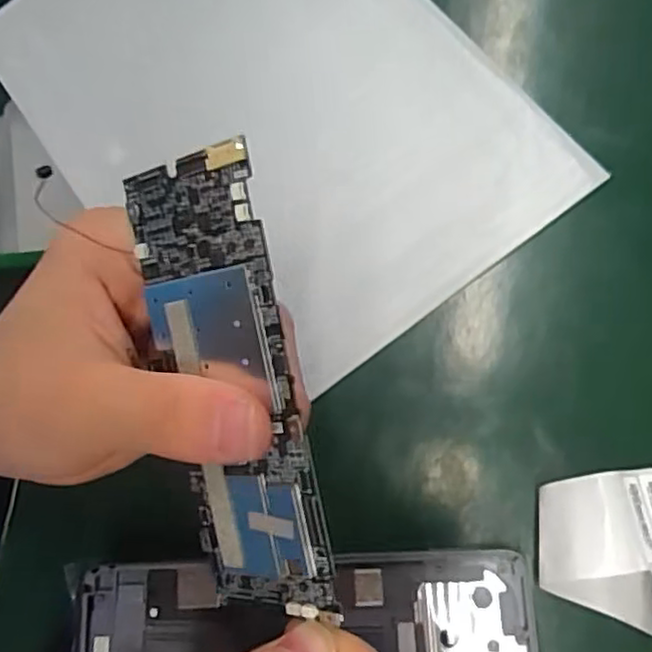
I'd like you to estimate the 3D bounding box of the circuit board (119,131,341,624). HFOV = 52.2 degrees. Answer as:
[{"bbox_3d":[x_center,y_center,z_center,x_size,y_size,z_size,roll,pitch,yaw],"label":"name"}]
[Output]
[{"bbox_3d":[-0.026,0.017,0.176,0.043,0.004,0.120,-8,96,33],"label":"circuit board"}]

